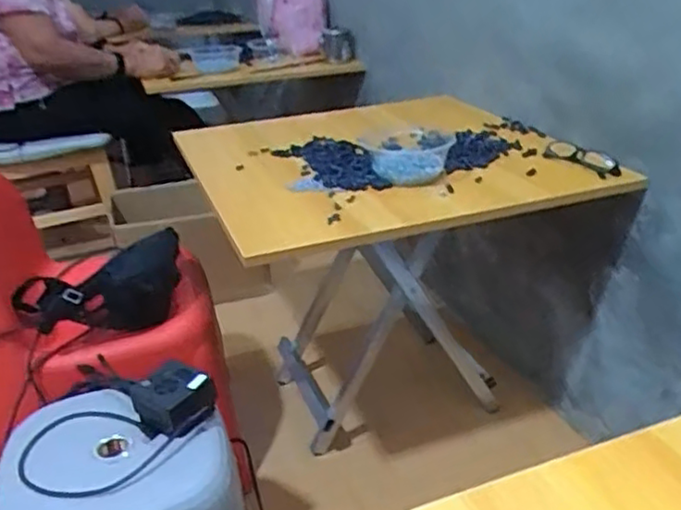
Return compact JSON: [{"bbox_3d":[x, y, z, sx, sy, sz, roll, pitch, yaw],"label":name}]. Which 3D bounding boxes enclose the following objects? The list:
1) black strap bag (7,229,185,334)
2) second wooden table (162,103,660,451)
[{"bbox_3d":[-0.365,0.059,1.018,0.255,0.112,0.141,-19,28,-2],"label":"black strap bag"},{"bbox_3d":[0.078,0.029,1.238,0.606,0.521,0.624,-13,28,-19],"label":"second wooden table"}]

